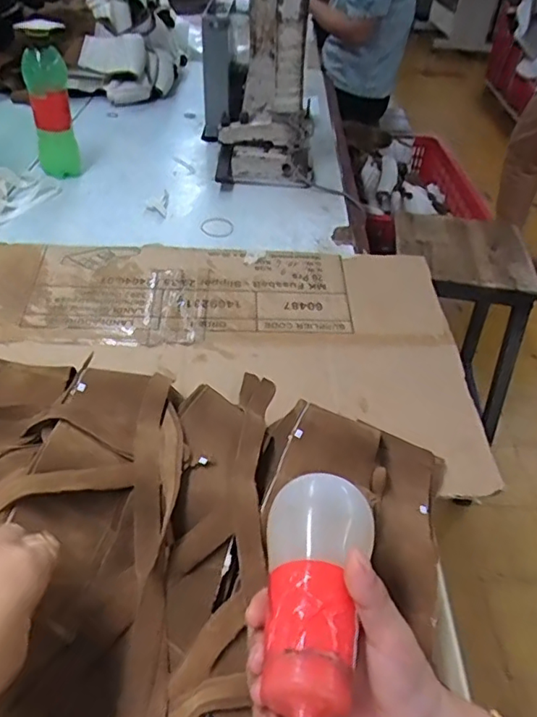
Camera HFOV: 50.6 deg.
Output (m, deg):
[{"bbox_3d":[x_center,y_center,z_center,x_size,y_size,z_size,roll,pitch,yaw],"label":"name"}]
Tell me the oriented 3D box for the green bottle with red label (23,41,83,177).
[{"bbox_3d":[-0.319,-0.358,0.840,0.053,0.169,0.053,-20,47,-27],"label":"green bottle with red label"}]

